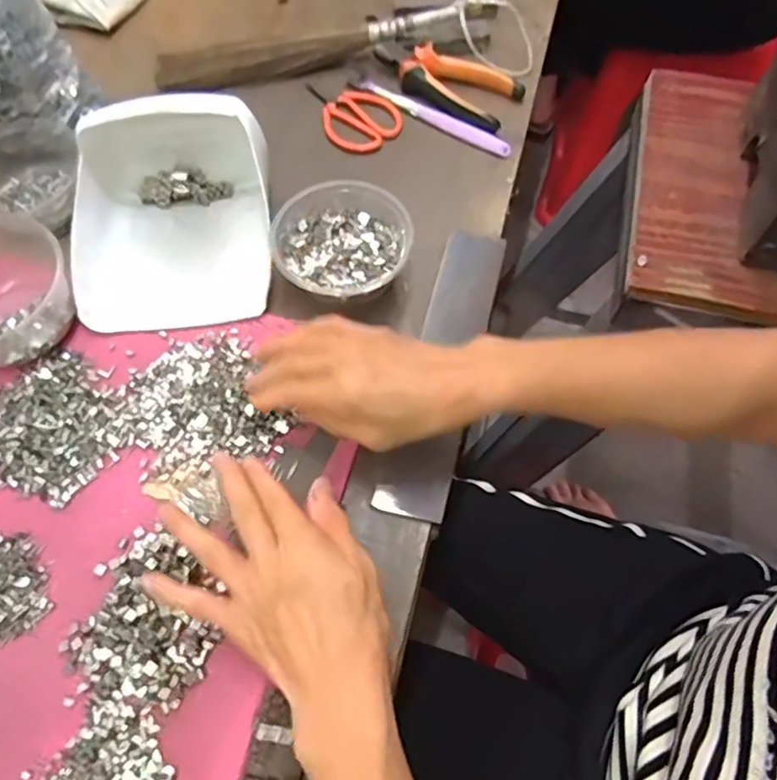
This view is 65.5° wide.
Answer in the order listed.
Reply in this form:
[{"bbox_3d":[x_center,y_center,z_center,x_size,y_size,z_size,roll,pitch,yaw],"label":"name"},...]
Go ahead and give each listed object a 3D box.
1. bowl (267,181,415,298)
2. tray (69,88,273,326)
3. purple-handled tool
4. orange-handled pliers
[{"bbox_3d":[-0.038,-0.111,0.476,0.103,0.054,0.096,0,64,1],"label":"bowl"},{"bbox_3d":[-0.174,-0.145,0.475,0.154,0.076,0.175,-6,64,-2],"label":"tray"},{"bbox_3d":[0.044,-0.261,0.577,0.162,0.008,0.014,31,68,15],"label":"purple-handled tool"},{"bbox_3d":[0.054,-0.300,0.588,0.145,0.020,0.063,30,68,15],"label":"orange-handled pliers"}]

